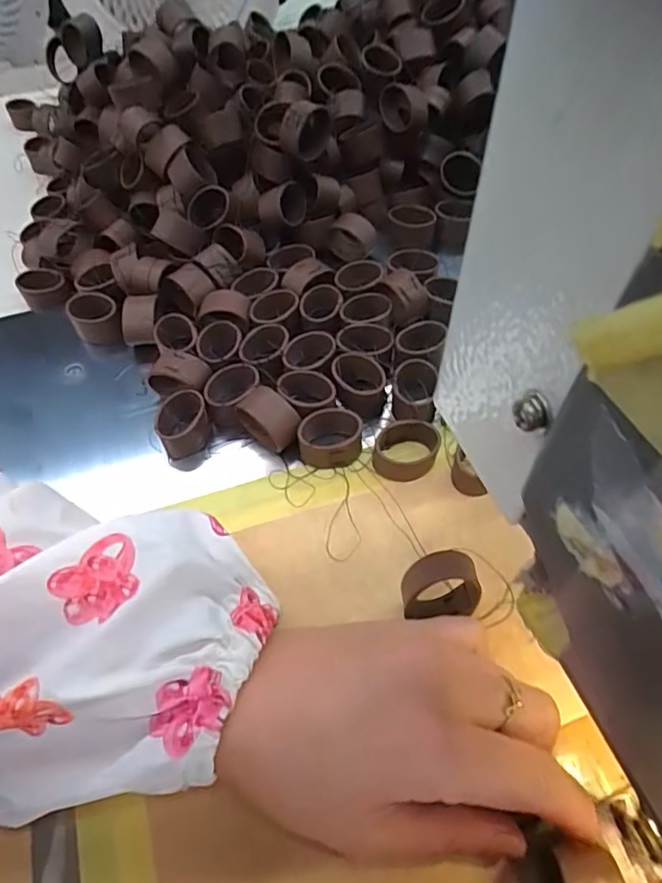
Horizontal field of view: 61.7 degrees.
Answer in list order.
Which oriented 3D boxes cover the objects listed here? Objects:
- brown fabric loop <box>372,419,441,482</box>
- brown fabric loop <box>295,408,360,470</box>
[{"bbox_3d":[0.037,0.004,0.272,0.033,0.021,0.021,-15,55,-9],"label":"brown fabric loop"},{"bbox_3d":[0.000,-0.001,0.275,0.030,0.019,0.024,-2,54,0],"label":"brown fabric loop"}]

